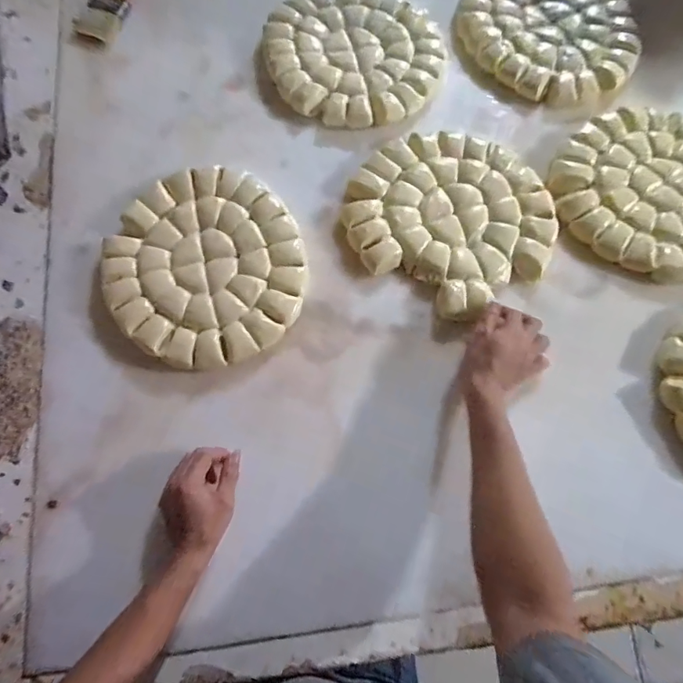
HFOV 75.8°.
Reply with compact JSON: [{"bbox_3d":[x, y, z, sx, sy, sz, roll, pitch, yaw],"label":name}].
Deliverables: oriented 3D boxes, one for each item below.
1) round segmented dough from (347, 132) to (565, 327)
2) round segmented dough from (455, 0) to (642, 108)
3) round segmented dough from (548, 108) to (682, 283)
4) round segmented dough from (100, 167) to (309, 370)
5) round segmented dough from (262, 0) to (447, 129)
[{"bbox_3d":[0.151,-0.178,0.604,0.274,0.029,0.249,37,80,10],"label":"round segmented dough"},{"bbox_3d":[0.334,-0.506,0.705,0.290,0.027,0.253,42,80,10],"label":"round segmented dough"},{"bbox_3d":[0.450,-0.215,0.623,0.277,0.029,0.255,0,76,1],"label":"round segmented dough"},{"bbox_3d":[-0.180,-0.105,0.589,0.249,0.028,0.272,0,76,1],"label":"round segmented dough"},{"bbox_3d":[0.022,-0.458,0.693,0.267,0.026,0.263,0,76,1],"label":"round segmented dough"}]

